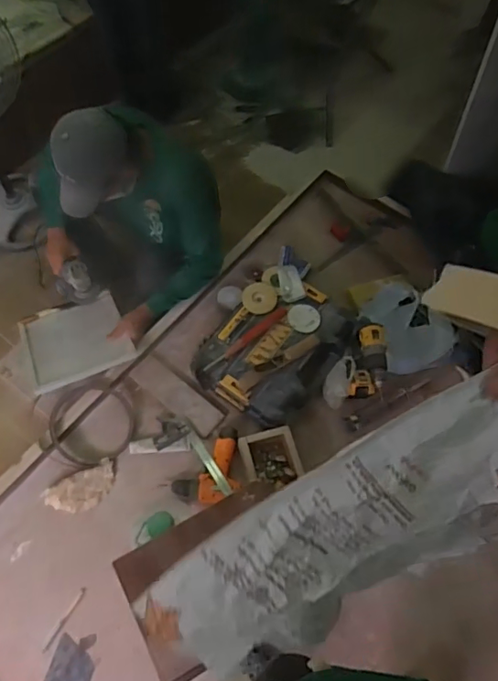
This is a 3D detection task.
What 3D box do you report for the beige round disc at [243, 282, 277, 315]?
[{"bbox_3d":[0.031,-0.125,1.556,0.095,0.013,0.109,-4,61,-1],"label":"beige round disc"}]

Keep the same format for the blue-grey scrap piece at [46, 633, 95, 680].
[{"bbox_3d":[-0.411,0.767,1.233,0.095,0.008,0.133,15,63,1],"label":"blue-grey scrap piece"}]

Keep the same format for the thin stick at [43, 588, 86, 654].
[{"bbox_3d":[-0.439,0.663,1.276,0.015,0.009,0.154,30,64,11],"label":"thin stick"}]

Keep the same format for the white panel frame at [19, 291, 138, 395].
[{"bbox_3d":[-0.526,-0.002,1.590,0.312,0.043,0.321,-18,44,-17],"label":"white panel frame"}]

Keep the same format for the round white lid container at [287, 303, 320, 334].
[{"bbox_3d":[0.158,-0.064,1.538,0.093,0.013,0.087,2,79,-10],"label":"round white lid container"}]

